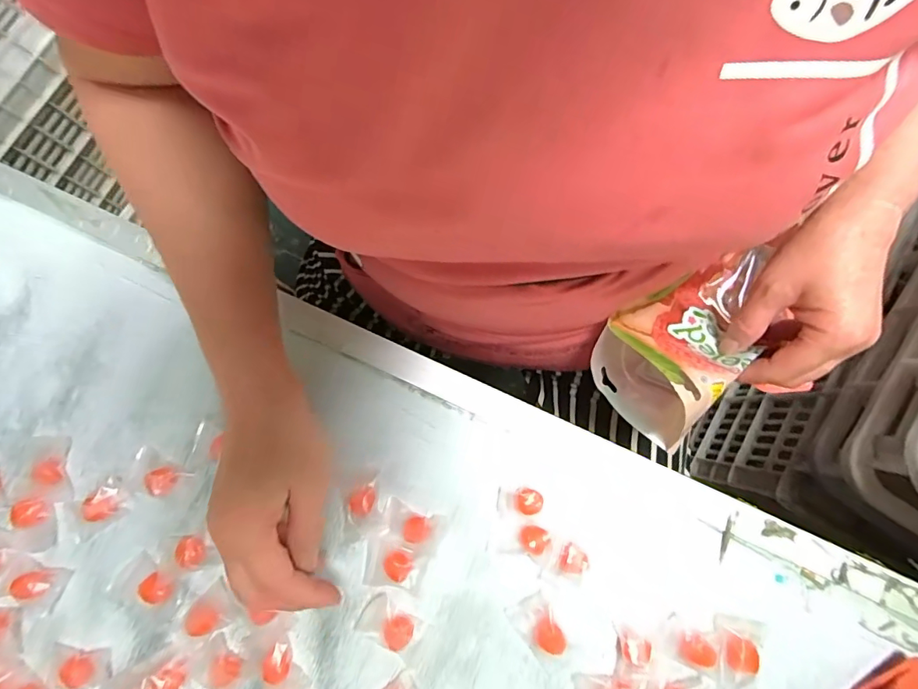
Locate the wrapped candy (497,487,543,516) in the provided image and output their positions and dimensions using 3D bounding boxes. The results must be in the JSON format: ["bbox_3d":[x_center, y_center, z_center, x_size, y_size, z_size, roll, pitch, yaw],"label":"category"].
[{"bbox_3d":[0.045,0.115,0.358,0.032,0.009,0.020,11,80,3],"label":"wrapped candy"}]

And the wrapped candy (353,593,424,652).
[{"bbox_3d":[-0.051,0.203,0.349,0.042,0.011,0.030,33,82,7],"label":"wrapped candy"}]

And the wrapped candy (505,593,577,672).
[{"bbox_3d":[0.060,0.207,0.344,0.030,0.013,0.051,-33,80,-5],"label":"wrapped candy"}]

